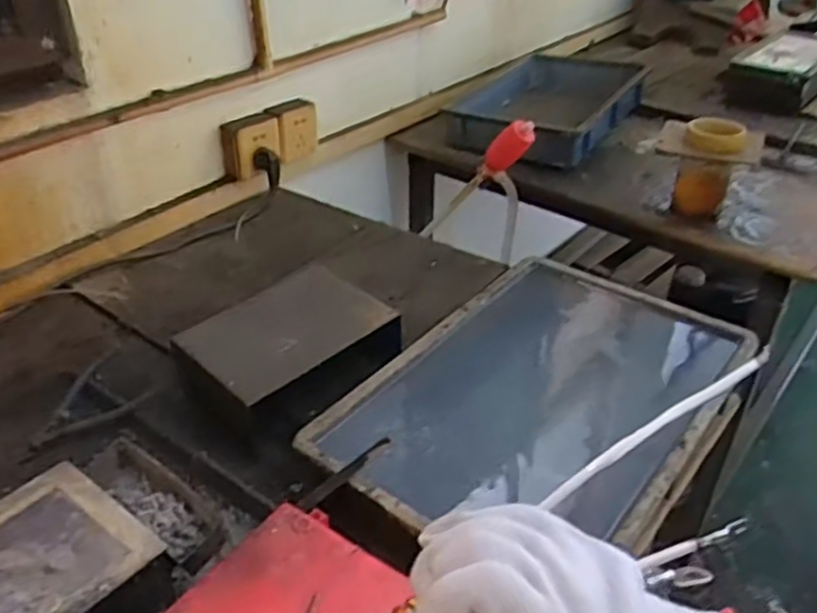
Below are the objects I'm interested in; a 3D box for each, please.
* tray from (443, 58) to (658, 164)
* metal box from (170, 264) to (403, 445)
[{"bbox_3d":[0.277,-0.416,1.516,0.318,0.080,0.488,21,40,28],"label":"tray"},{"bbox_3d":[-0.126,0.053,0.808,0.159,0.098,0.203,29,44,35],"label":"metal box"}]

